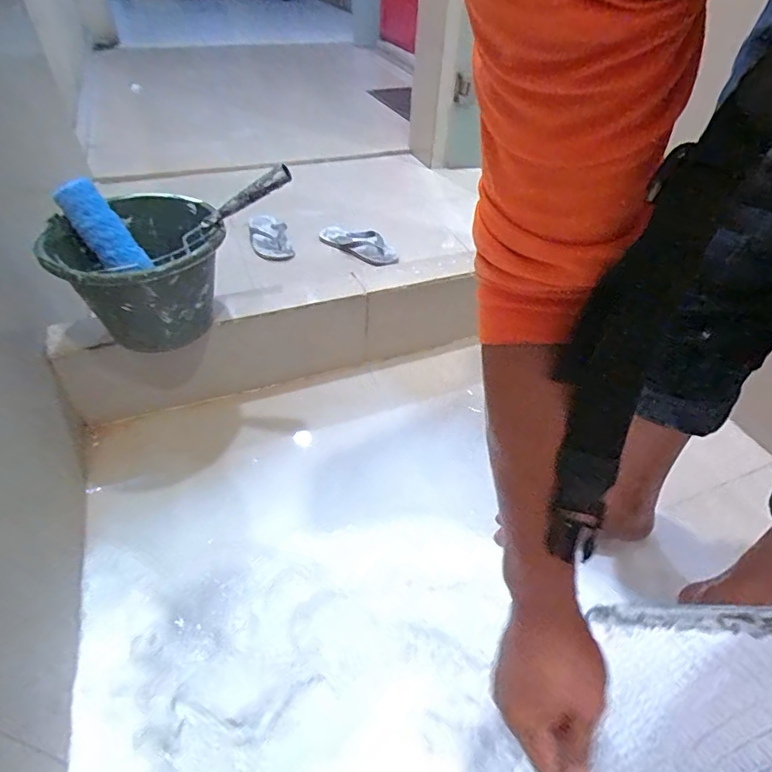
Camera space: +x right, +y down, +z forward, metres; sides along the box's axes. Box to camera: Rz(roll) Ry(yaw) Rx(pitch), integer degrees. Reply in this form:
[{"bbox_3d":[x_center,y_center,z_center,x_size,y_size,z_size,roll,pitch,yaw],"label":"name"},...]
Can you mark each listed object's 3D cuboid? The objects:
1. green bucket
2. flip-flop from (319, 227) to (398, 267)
[{"bbox_3d":[-0.362,-0.168,0.771,0.234,0.182,0.230,2,44,-2],"label":"green bucket"},{"bbox_3d":[-0.073,-0.378,1.337,0.241,0.050,0.112,27,48,21],"label":"flip-flop"}]

